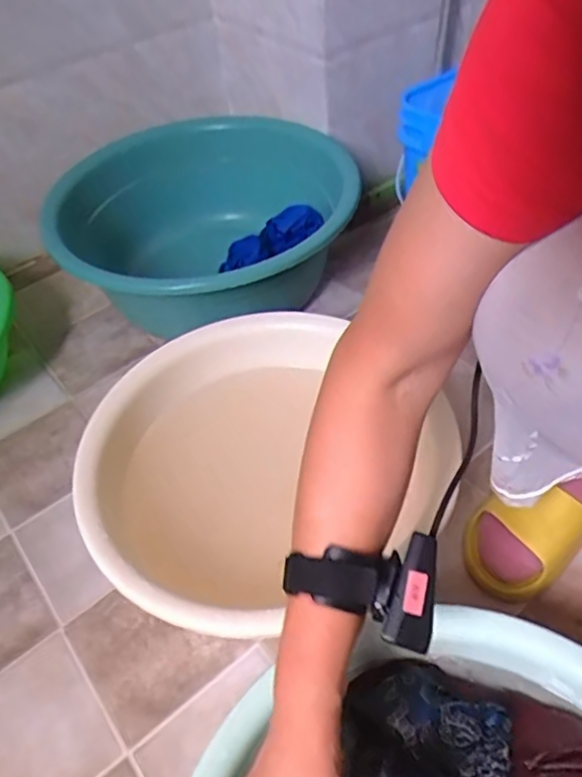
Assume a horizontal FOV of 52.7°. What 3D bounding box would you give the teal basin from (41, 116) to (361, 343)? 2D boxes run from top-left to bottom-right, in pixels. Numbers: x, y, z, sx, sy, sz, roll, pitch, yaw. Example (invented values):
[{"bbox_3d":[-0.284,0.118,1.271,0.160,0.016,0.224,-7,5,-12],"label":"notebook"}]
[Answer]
[{"bbox_3d":[-0.135,-0.240,0.957,0.450,0.221,0.483,-13,50,-5],"label":"teal basin"}]

